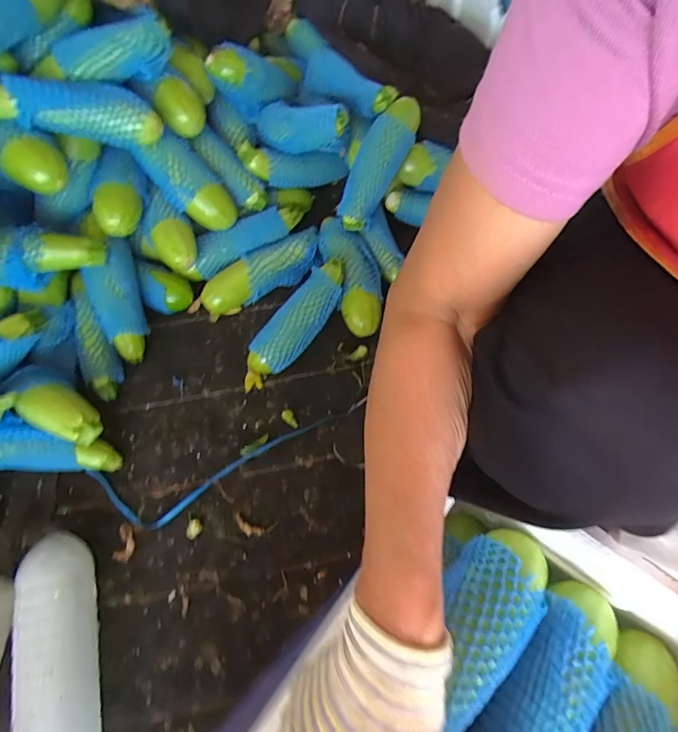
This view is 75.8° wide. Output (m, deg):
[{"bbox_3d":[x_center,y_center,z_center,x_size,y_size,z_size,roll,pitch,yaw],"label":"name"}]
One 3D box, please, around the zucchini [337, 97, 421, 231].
[{"bbox_3d":[0.059,-0.328,0.711,0.064,0.049,0.214,29,93,12],"label":"zucchini"}]

